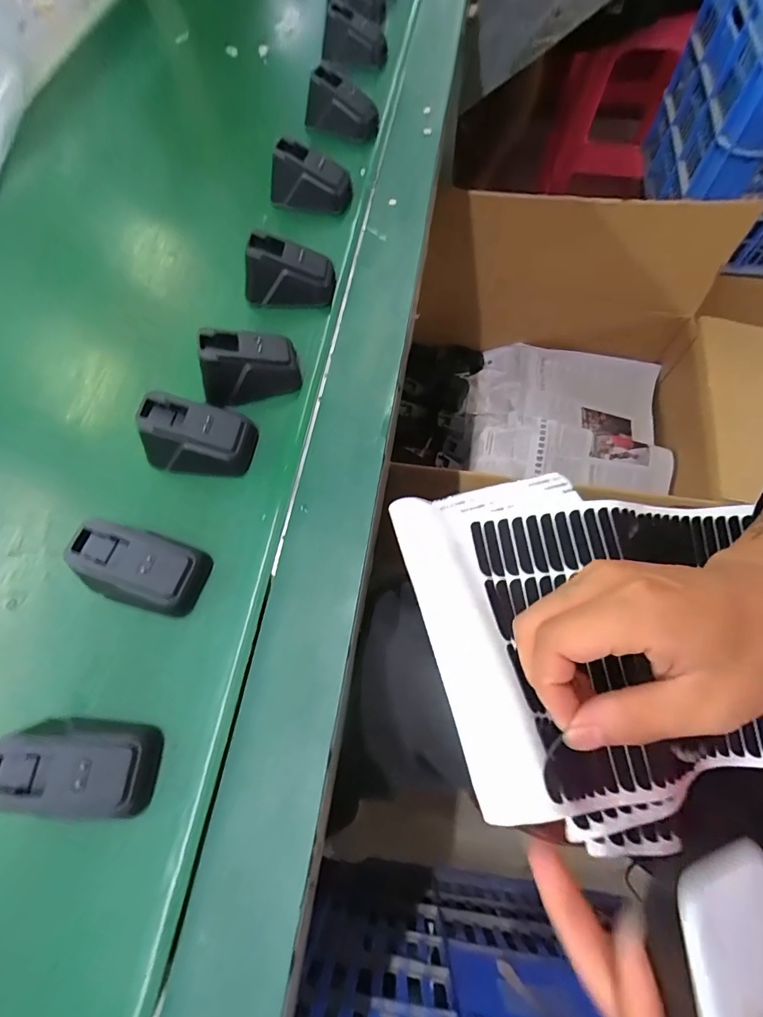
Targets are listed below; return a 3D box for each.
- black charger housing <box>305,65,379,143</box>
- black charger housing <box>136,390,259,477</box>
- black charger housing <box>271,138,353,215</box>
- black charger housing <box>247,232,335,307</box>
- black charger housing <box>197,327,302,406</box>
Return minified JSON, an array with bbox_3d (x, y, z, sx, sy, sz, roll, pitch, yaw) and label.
[{"bbox_3d":[-0.037,-0.399,0.450,0.070,0.039,0.043,16,69,10],"label":"black charger housing"},{"bbox_3d":[-0.118,-0.047,0.291,0.062,0.037,0.048,7,67,6],"label":"black charger housing"},{"bbox_3d":[-0.065,-0.292,0.402,0.069,0.043,0.034,8,67,6],"label":"black charger housing"},{"bbox_3d":[-0.072,-0.186,0.353,0.065,0.040,0.033,6,67,5],"label":"black charger housing"},{"bbox_3d":[-0.093,-0.102,0.316,0.064,0.042,0.033,-14,67,-3],"label":"black charger housing"}]

